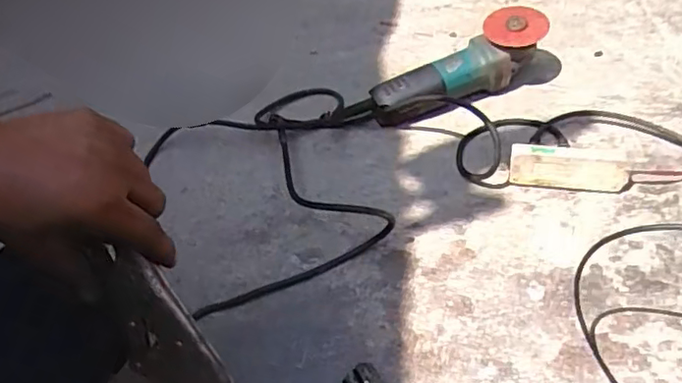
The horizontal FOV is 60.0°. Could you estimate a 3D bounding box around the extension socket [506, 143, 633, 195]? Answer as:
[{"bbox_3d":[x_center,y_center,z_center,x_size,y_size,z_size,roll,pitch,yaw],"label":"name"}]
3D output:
[{"bbox_3d":[0.282,-0.026,0.734,0.139,0.050,0.025,8,50,13],"label":"extension socket"}]

